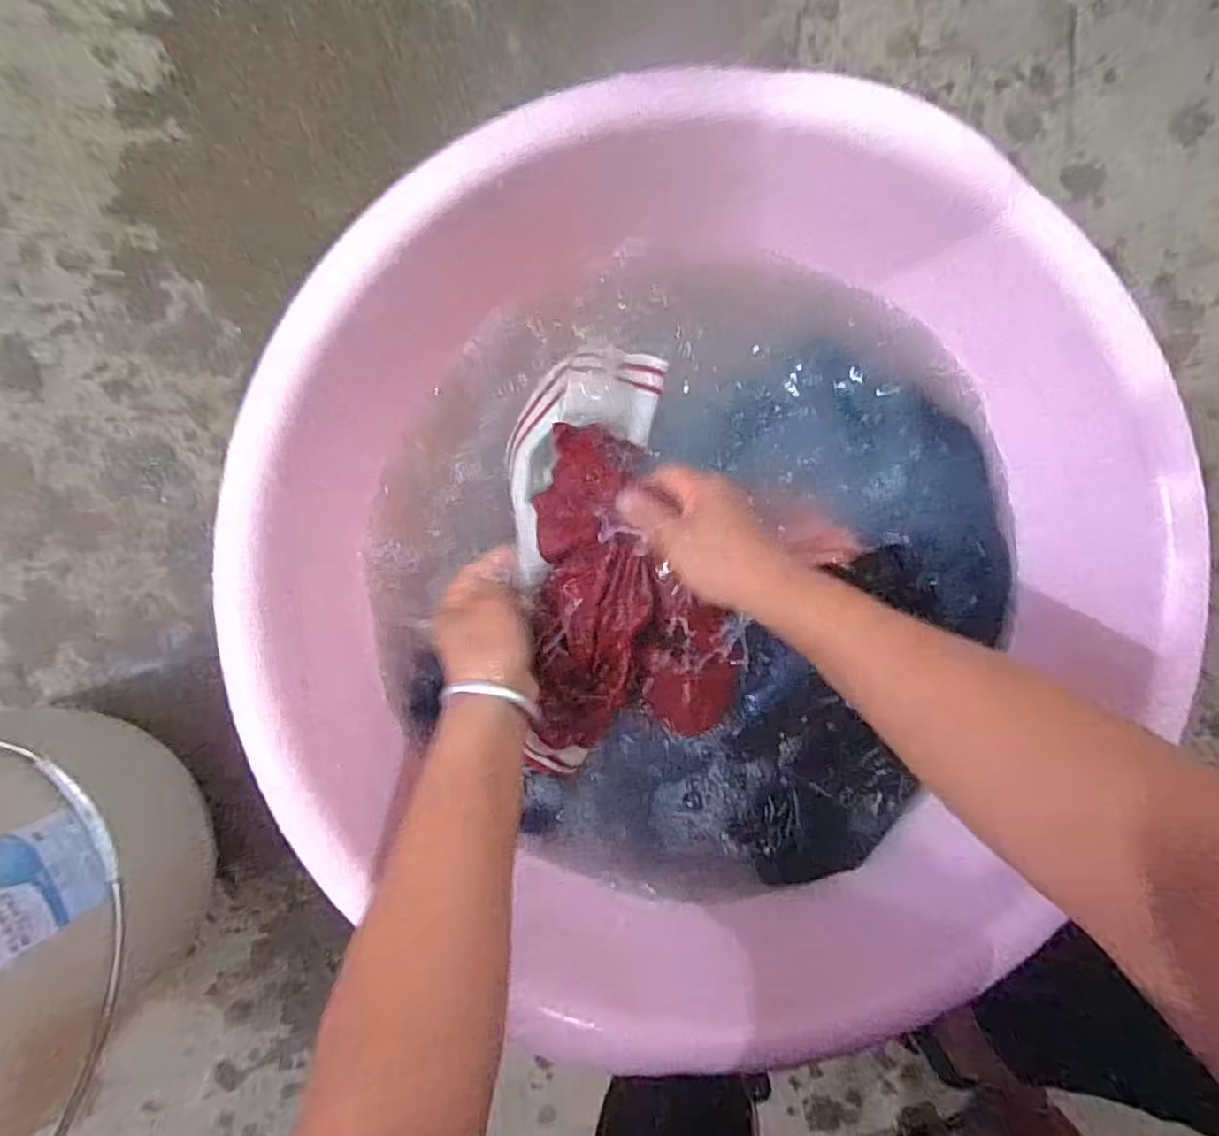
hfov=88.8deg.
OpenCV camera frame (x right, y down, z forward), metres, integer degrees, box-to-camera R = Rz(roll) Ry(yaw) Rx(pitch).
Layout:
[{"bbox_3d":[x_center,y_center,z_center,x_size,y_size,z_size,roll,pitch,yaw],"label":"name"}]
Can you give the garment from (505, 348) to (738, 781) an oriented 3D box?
[{"bbox_3d":[0.003,-0.012,0.443,0.139,0.059,0.285,-9,88,-1],"label":"garment"}]

